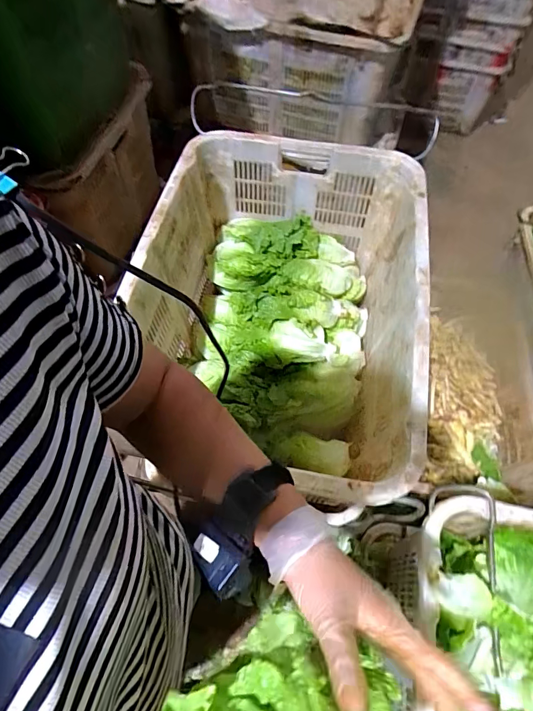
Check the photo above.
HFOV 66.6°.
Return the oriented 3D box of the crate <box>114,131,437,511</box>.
[{"bbox_3d":[0.027,-0.083,0.797,0.461,0.298,0.677,9,62,4],"label":"crate"}]

